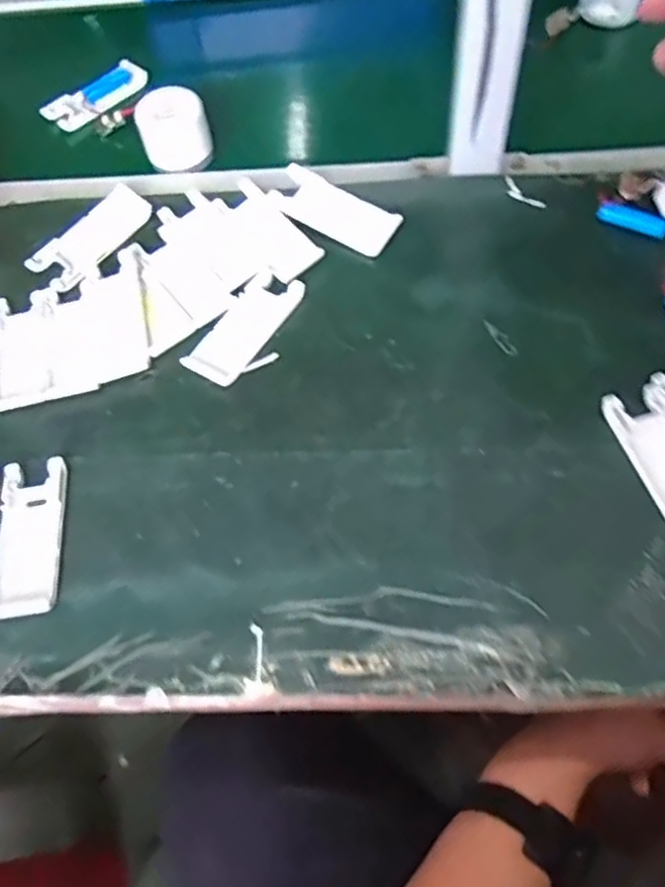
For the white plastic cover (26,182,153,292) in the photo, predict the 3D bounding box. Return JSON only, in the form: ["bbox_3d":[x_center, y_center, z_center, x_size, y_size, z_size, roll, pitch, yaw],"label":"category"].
[{"bbox_3d":[-0.199,-0.173,0.551,0.049,0.012,0.105,31,68,19],"label":"white plastic cover"}]

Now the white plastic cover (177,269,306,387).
[{"bbox_3d":[-0.066,-0.089,0.503,0.043,0.004,0.106,28,67,18],"label":"white plastic cover"}]

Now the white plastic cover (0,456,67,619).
[{"bbox_3d":[-0.197,0.060,0.429,0.042,0.008,0.105,-8,61,0],"label":"white plastic cover"}]

